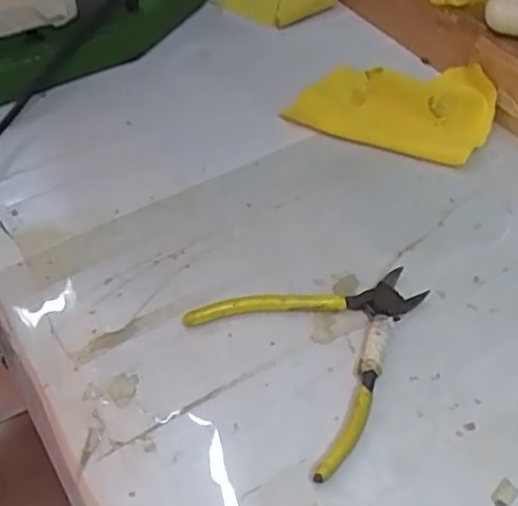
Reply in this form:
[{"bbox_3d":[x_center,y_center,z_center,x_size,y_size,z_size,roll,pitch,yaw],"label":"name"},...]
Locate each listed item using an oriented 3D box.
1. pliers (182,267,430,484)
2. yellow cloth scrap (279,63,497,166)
[{"bbox_3d":[0.045,0.049,0.403,0.135,0.011,0.128,-31,54,-25],"label":"pliers"},{"bbox_3d":[0.115,-0.132,0.554,0.168,0.033,0.110,10,50,7],"label":"yellow cloth scrap"}]

